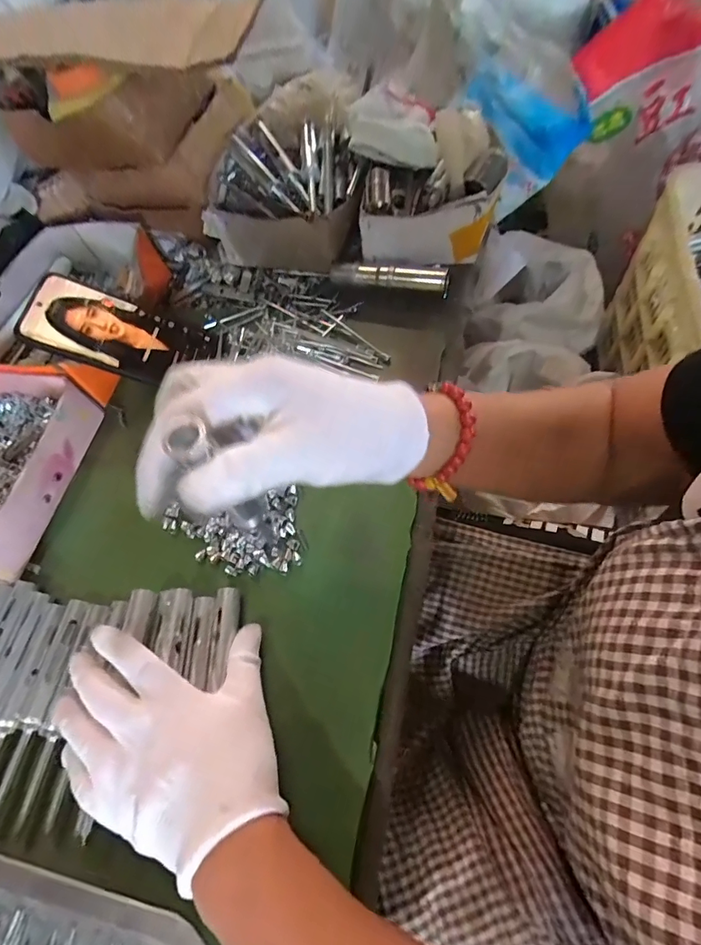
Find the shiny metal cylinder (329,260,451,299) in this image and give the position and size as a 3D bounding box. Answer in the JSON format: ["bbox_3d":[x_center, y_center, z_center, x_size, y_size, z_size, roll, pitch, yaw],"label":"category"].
[{"bbox_3d":[0.040,-0.204,0.459,0.124,0.026,0.024,12,66,12],"label":"shiny metal cylinder"}]

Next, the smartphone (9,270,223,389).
[{"bbox_3d":[-0.213,-0.130,0.417,0.154,0.009,0.081,20,69,-22],"label":"smartphone"}]

